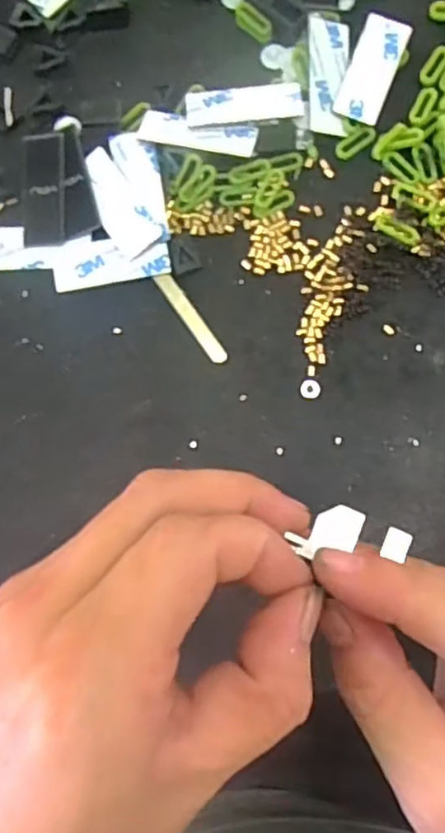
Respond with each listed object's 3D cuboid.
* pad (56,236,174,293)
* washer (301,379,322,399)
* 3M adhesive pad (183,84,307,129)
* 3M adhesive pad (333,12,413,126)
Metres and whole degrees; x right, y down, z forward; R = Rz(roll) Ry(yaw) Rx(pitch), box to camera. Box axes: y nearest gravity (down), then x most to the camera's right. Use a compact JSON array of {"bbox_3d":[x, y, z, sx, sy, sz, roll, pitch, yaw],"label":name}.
[{"bbox_3d":[-0.049,-0.070,0.277,0.051,0.004,0.022,-10,85,1],"label":"pad"},{"bbox_3d":[0.038,-0.012,0.269,0.009,0.004,0.008,6,86,3],"label":"washer"},{"bbox_3d":[0.010,-0.140,0.278,0.051,0.004,0.018,-6,85,2],"label":"3M adhesive pad"},{"bbox_3d":[0.067,-0.155,0.278,0.021,0.004,0.050,21,86,4],"label":"3M adhesive pad"}]

